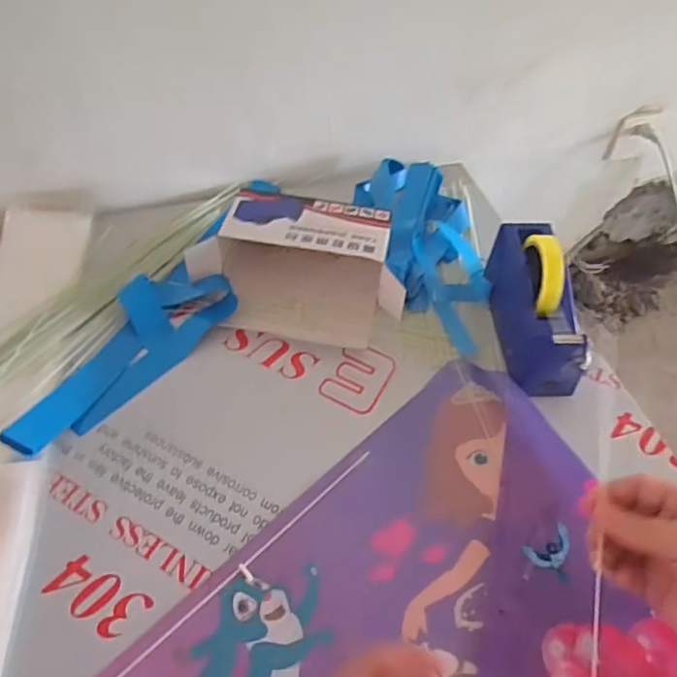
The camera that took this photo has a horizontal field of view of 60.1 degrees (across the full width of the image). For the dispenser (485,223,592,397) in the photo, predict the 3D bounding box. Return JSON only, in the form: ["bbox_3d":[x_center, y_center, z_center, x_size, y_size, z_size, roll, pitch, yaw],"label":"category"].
[{"bbox_3d":[0.235,-0.041,0.690,0.067,0.118,0.211,-3,53,-5],"label":"dispenser"}]

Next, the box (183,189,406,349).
[{"bbox_3d":[-0.045,-0.096,0.755,0.267,0.073,0.195,17,54,10],"label":"box"}]

